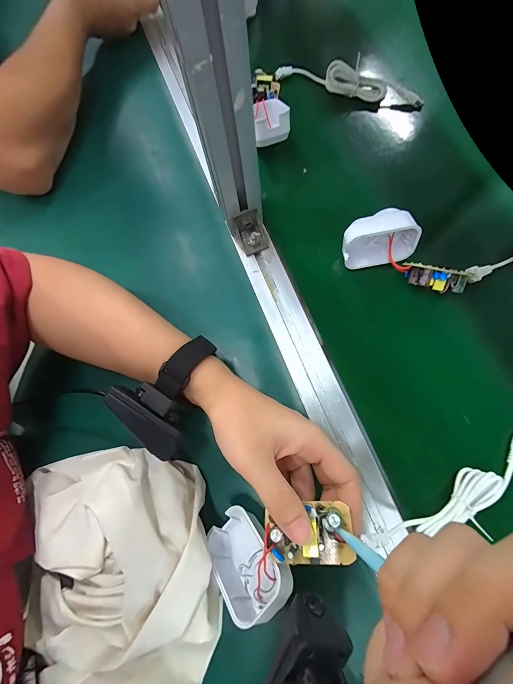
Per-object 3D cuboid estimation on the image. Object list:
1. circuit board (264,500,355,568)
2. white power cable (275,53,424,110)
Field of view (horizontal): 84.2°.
[{"bbox_3d":[0.036,0.133,0.194,0.059,0.023,0.036,-5,74,0],"label":"circuit board"},{"bbox_3d":[0.124,-0.344,0.372,0.191,0.034,0.034,21,76,7],"label":"white power cable"}]

